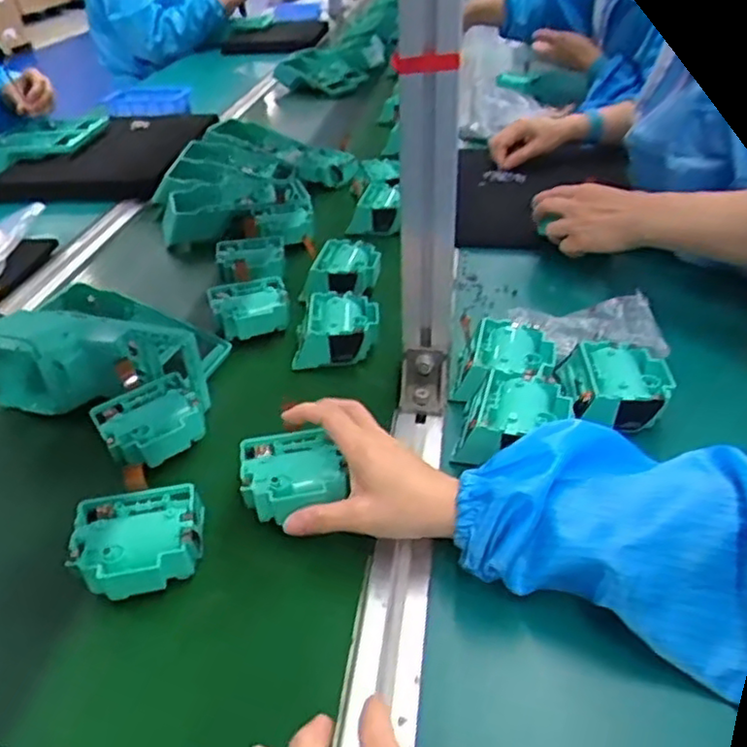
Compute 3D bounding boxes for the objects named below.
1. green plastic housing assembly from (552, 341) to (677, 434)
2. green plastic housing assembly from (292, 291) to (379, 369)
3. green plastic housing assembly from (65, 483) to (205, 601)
[{"bbox_3d":[0.190,0.010,0.537,0.074,0.035,0.072,-3,36,3],"label":"green plastic housing assembly"},{"bbox_3d":[-0.033,-0.037,0.636,0.074,0.044,0.071,-2,36,5],"label":"green plastic housing assembly"},{"bbox_3d":[-0.146,0.105,0.433,0.076,0.026,0.066,-10,36,-6],"label":"green plastic housing assembly"}]

